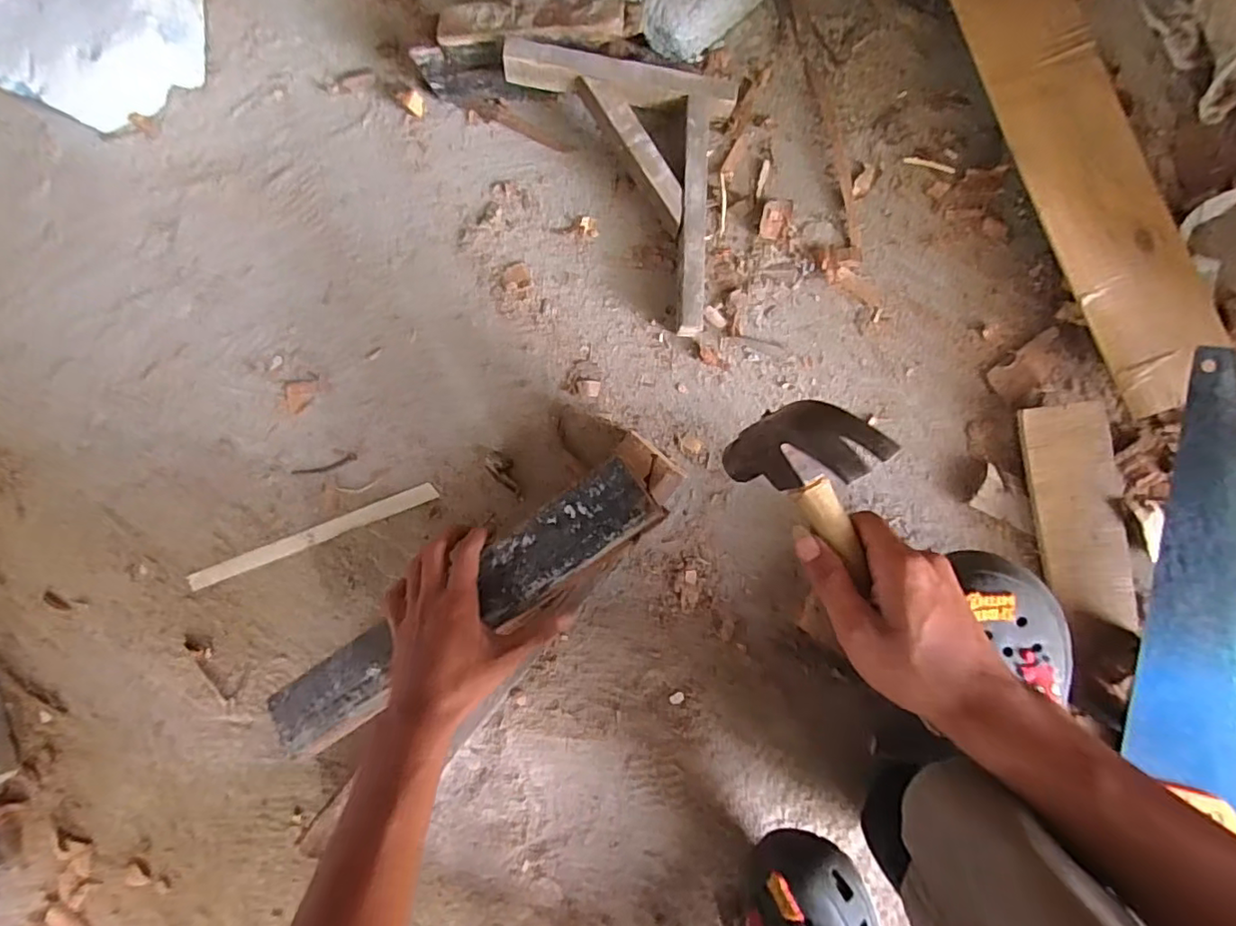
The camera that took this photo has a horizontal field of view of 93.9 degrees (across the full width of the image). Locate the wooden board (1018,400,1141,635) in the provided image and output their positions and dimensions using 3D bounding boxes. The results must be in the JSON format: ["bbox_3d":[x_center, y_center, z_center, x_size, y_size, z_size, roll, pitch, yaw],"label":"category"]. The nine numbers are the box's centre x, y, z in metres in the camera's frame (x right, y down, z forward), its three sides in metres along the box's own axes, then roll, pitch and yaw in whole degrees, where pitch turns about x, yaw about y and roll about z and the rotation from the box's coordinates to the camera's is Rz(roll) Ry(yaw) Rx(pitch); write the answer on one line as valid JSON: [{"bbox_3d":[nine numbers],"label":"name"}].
[{"bbox_3d":[0.363,0.041,0.459,0.062,0.026,0.172,-7,87,8],"label":"wooden board"}]

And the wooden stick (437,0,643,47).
[{"bbox_3d":[-0.068,-0.372,0.483,0.173,0.015,0.036,2,88,8],"label":"wooden stick"}]

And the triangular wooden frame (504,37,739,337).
[{"bbox_3d":[-0.008,-0.235,0.502,0.190,0.077,0.216,8,89,9],"label":"triangular wooden frame"}]

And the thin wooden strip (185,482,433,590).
[{"bbox_3d":[-0.302,0.073,0.568,0.271,0.007,0.018,-20,85,7],"label":"thin wooden strip"}]

